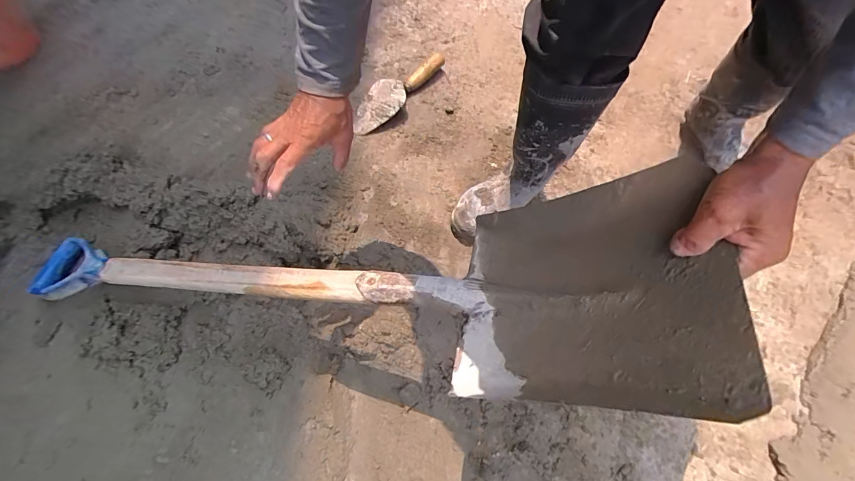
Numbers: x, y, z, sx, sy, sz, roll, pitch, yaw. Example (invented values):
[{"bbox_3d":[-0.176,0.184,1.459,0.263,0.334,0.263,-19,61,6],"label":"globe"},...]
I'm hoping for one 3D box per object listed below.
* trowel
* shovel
[{"bbox_3d":[-0.066,-0.364,0.934,0.077,0.053,0.324,32,66,13],"label":"trowel"},{"bbox_3d":[-0.190,0.035,0.534,0.998,0.086,0.230,1,64,22],"label":"shovel"}]

